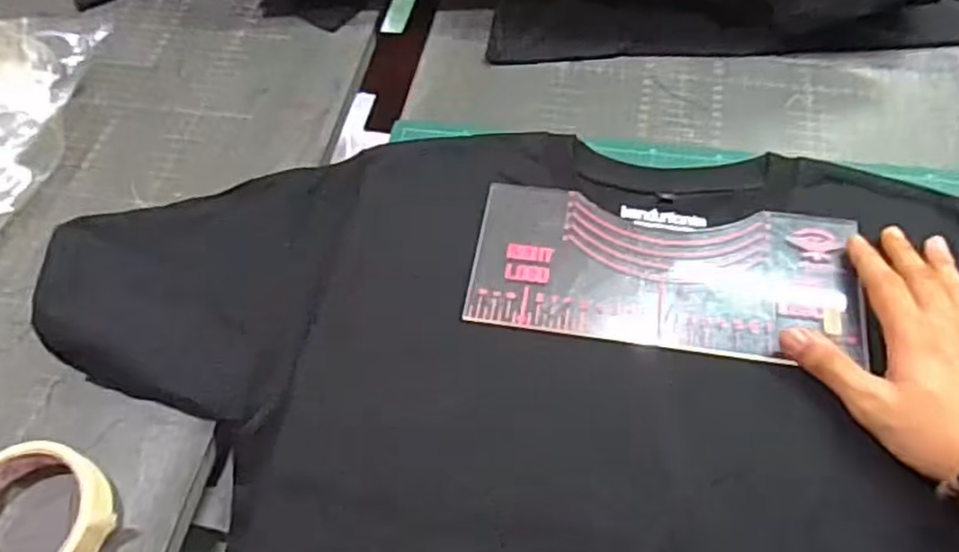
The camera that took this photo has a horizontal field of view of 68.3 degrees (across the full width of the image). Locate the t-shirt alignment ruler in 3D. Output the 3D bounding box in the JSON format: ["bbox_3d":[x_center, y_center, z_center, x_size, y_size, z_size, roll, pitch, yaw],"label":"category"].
[{"bbox_3d":[0.125,-0.003,0.486,0.254,0.007,0.114,7,60,8],"label":"t-shirt alignment ruler"}]

